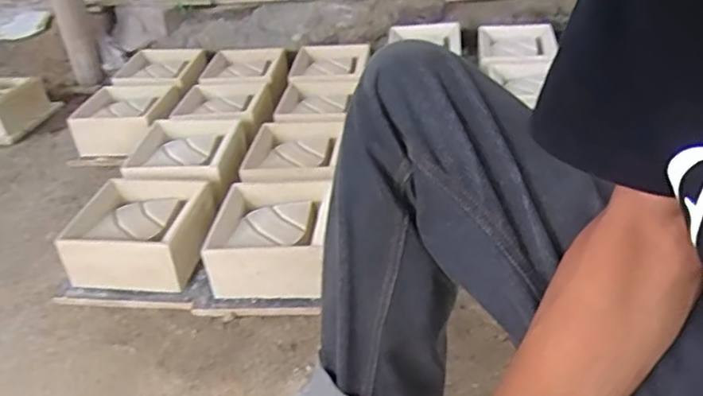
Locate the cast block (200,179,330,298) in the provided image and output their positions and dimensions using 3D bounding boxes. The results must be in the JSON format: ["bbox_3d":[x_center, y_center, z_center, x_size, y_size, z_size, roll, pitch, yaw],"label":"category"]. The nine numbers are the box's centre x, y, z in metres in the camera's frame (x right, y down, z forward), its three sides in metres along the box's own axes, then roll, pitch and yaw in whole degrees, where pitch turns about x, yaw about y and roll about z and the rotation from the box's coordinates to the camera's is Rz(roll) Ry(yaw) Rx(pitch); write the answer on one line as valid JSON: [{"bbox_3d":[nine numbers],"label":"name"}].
[{"bbox_3d":[-0.132,0.063,1.034,0.191,0.091,0.230,-2,33,6],"label":"cast block"}]

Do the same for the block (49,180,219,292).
[{"bbox_3d":[-0.369,0.063,1.058,0.223,0.101,0.215,3,32,8],"label":"block"}]

